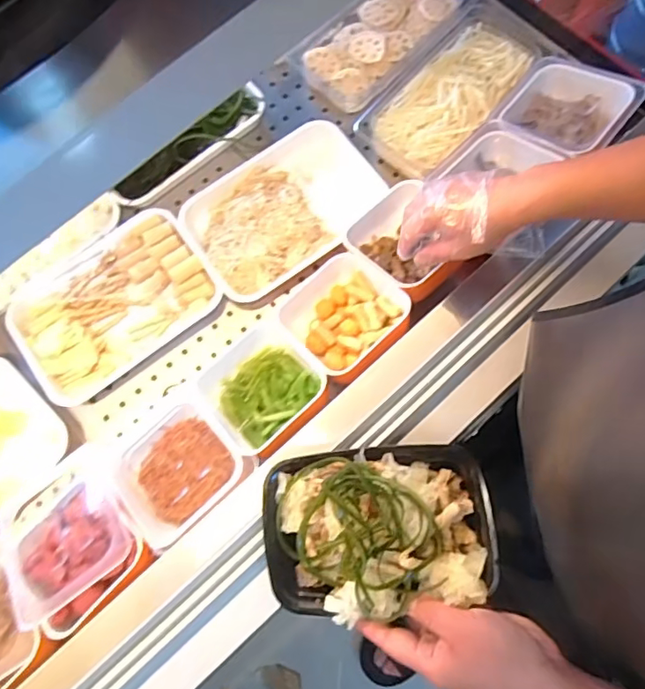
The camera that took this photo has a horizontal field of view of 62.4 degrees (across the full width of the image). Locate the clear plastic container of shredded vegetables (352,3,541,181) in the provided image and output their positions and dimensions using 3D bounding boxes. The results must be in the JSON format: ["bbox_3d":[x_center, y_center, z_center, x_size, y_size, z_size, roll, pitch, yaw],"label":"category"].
[{"bbox_3d":[0.207,-0.406,0.859,0.160,0.043,0.311,42,76,14],"label":"clear plastic container of shredded vegetables"}]

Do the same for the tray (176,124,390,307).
[{"bbox_3d":[-0.060,-0.213,0.842,0.303,0.052,0.215,-31,73,-9],"label":"tray"}]

